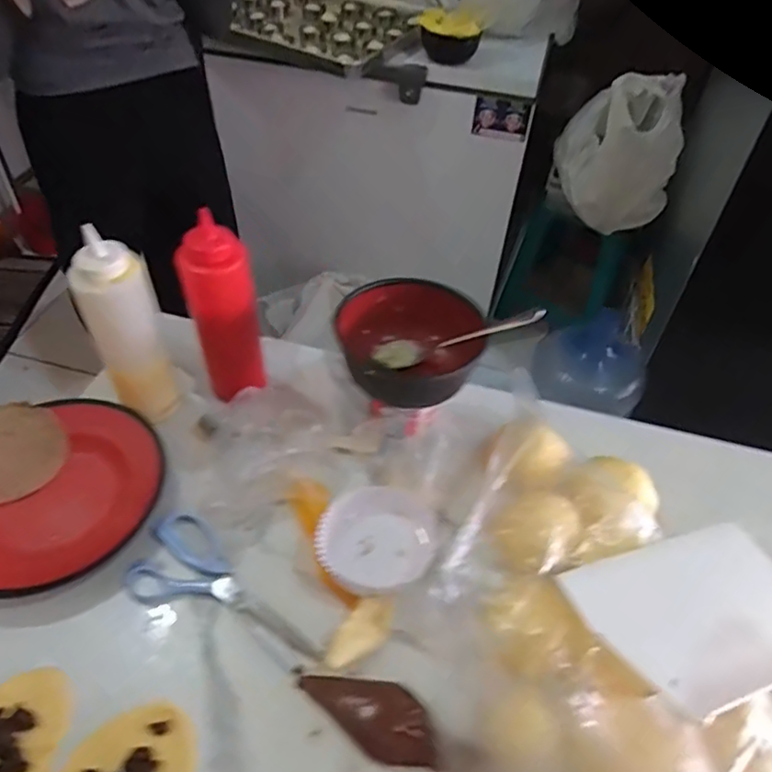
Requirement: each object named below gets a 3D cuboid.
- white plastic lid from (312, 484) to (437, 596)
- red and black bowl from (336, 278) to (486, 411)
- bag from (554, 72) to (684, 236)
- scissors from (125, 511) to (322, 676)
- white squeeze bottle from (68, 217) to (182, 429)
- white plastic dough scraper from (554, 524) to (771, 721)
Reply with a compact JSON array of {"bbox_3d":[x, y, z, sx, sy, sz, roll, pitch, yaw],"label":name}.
[{"bbox_3d":[-0.006,0.131,0.551,0.094,0.028,0.105,29,52,23],"label":"white plastic lid"},{"bbox_3d":[0.025,-0.046,0.610,0.142,0.068,0.127,6,47,3],"label":"red and black bowl"},{"bbox_3d":[0.570,-0.587,1.478,0.239,0.341,0.274,0,47,-2],"label":"bag"},{"bbox_3d":[-0.149,0.188,0.533,0.192,0.007,0.082,34,54,26],"label":"scissors"},{"bbox_3d":[-0.252,-0.046,0.604,0.065,0.193,0.051,-10,48,-11],"label":"white squeeze bottle"},{"bbox_3d":[0.249,0.176,0.482,0.188,0.009,0.124,-10,44,-19],"label":"white plastic dough scraper"}]

